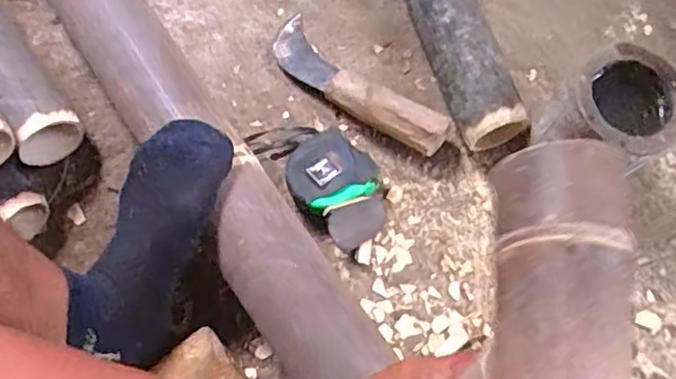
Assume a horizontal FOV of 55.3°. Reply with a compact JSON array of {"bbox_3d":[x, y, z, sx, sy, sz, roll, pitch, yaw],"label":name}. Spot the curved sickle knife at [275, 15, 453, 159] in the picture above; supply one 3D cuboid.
[{"bbox_3d":[0.015,-0.108,0.664,0.220,0.042,0.053,40,76,13],"label":"curved sickle knife"}]

